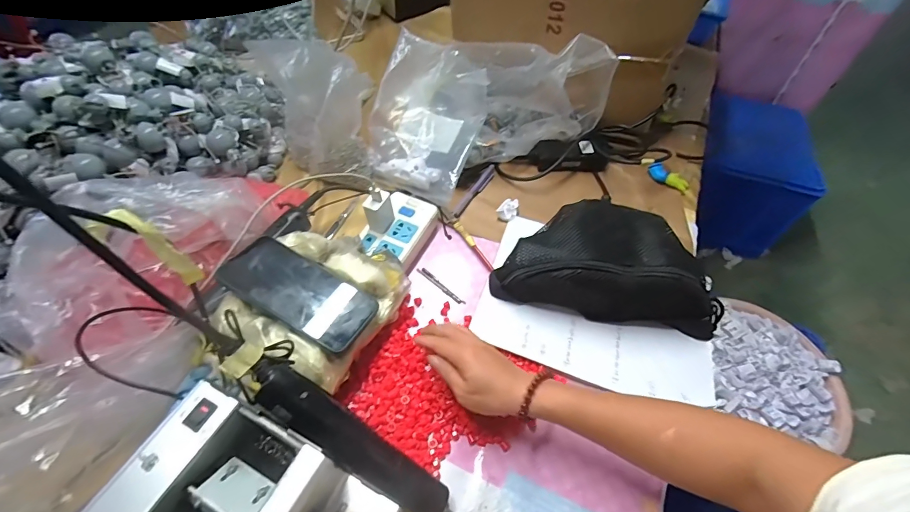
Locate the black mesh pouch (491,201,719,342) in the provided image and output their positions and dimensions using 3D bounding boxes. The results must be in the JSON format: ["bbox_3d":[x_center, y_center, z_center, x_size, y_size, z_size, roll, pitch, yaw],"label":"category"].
[{"bbox_3d":[0.202,0.001,0.517,0.281,0.081,0.146,9,54,4],"label":"black mesh pouch"}]

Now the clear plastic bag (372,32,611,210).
[{"bbox_3d":[0.040,-0.244,0.626,0.341,0.175,0.202,-25,59,-19],"label":"clear plastic bag"}]

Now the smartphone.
[{"bbox_3d":[-0.166,0.037,0.433,0.155,0.010,0.075,30,50,5],"label":"smartphone"}]

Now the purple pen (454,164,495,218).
[{"bbox_3d":[0.030,-0.102,0.638,0.016,0.015,0.125,26,58,16],"label":"purple pen"}]

